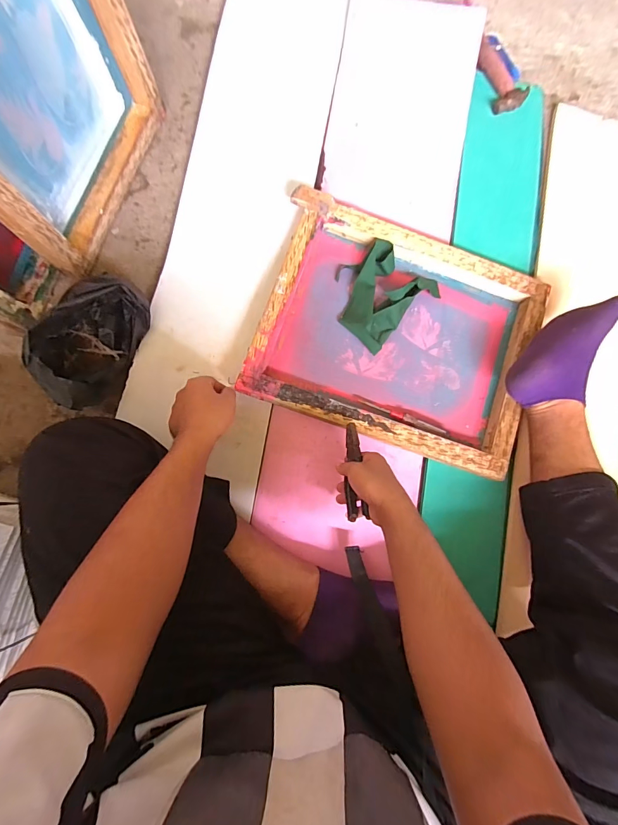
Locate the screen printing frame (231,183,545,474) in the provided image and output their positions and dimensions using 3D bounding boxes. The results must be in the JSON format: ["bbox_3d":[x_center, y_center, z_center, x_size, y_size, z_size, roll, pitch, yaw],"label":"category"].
[{"bbox_3d":[0.156,-0.138,0.657,0.461,0.039,0.371,18,82,-2],"label":"screen printing frame"}]

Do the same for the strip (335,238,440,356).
[{"bbox_3d":[0.124,-0.218,0.667,0.152,0.031,0.174,45,82,2],"label":"strip"}]

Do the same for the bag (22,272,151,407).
[{"bbox_3d":[-0.331,-0.112,0.573,0.115,0.094,0.199,29,82,0],"label":"bag"}]

